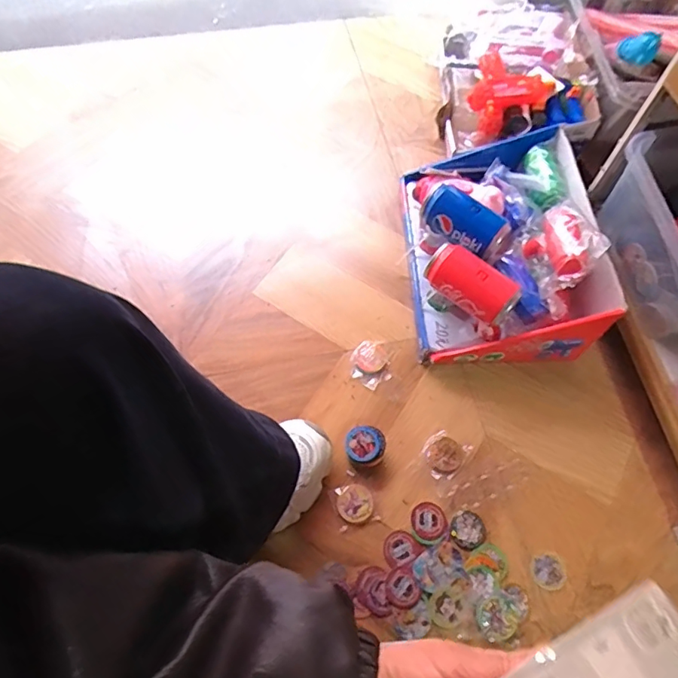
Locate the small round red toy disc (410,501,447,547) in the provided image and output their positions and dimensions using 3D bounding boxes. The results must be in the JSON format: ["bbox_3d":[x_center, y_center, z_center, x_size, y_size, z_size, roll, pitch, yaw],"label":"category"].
[{"bbox_3d":[0.118,0.242,0.677,0.046,0.004,0.053,5,64,-1],"label":"small round red toy disc"}]

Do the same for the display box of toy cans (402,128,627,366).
[{"bbox_3d":[0.232,-0.148,0.774,0.233,0.180,0.346,-3,64,-4],"label":"display box of toy cans"}]

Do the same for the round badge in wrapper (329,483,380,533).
[{"bbox_3d":[0.020,0.220,0.684,0.052,0.009,0.054,-16,66,-10],"label":"round badge in wrapper"}]

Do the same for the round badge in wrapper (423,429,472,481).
[{"bbox_3d":[0.146,0.163,0.715,0.054,0.008,0.065,33,67,13],"label":"round badge in wrapper"}]

